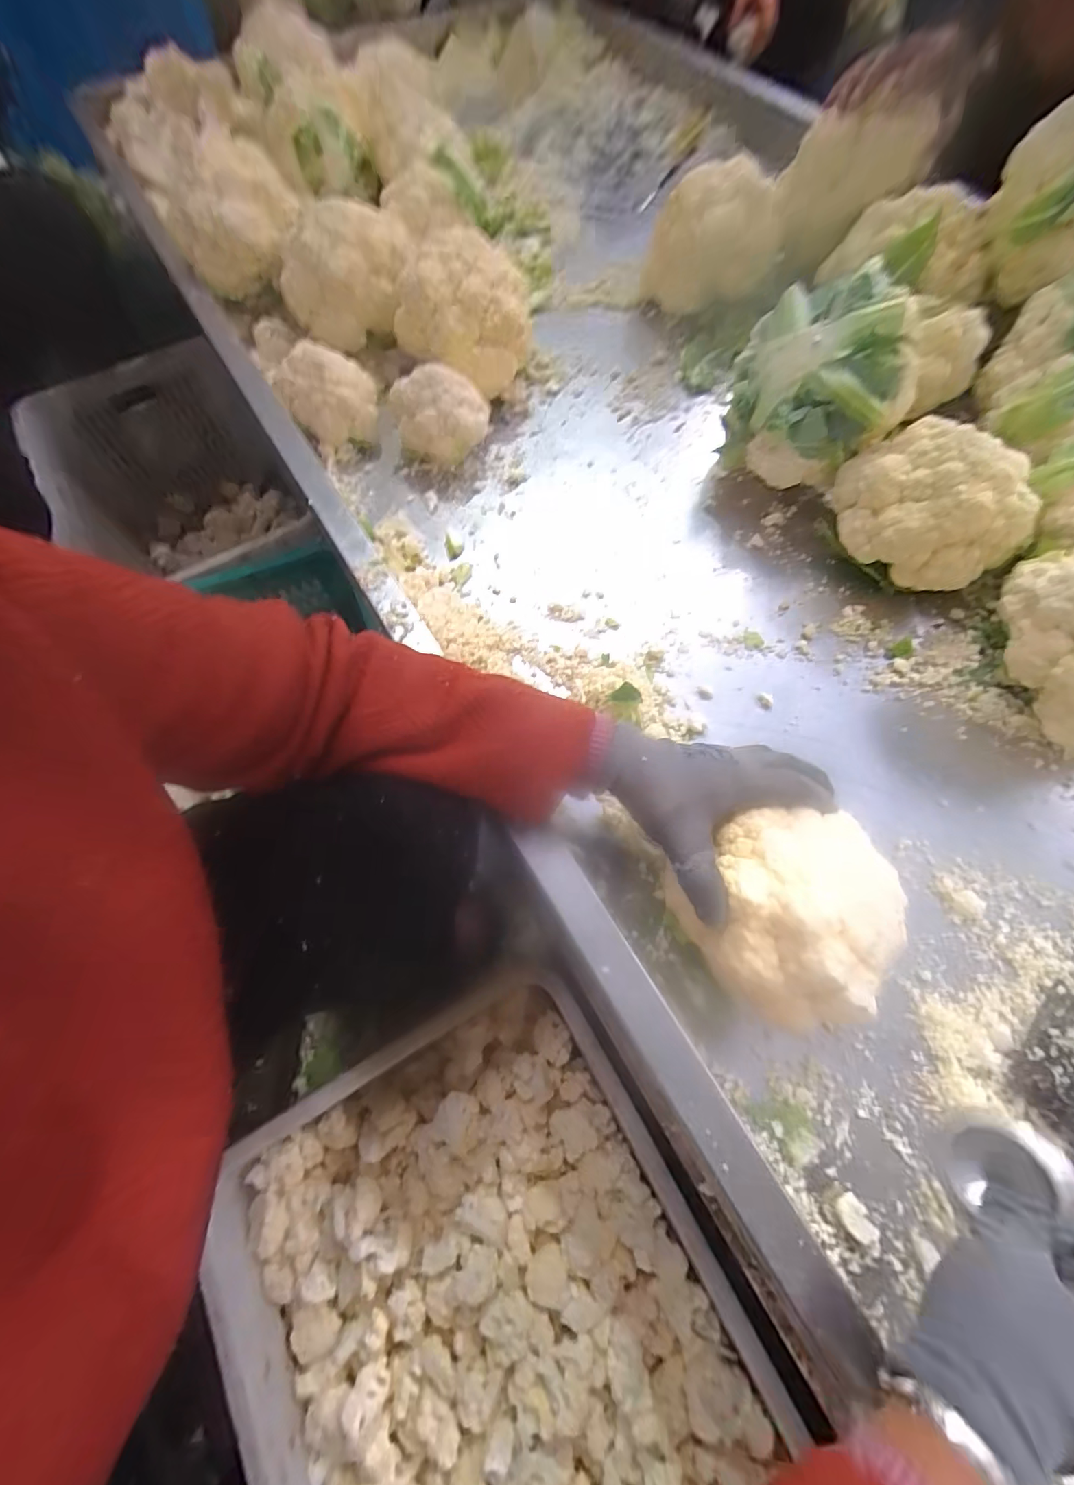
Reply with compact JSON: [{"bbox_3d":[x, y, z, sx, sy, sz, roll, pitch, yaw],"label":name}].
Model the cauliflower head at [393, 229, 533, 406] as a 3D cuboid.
[{"bbox_3d":[-0.092,-0.517,0.629,0.165,0.129,0.129,4,66,1],"label":"cauliflower head"}]

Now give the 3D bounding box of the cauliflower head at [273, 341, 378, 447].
[{"bbox_3d":[-0.239,-0.401,0.595,0.096,0.067,0.094,0,66,-1],"label":"cauliflower head"}]

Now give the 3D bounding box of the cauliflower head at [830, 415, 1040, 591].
[{"bbox_3d":[0.379,-0.237,0.498,0.125,0.095,0.151,-4,66,-3],"label":"cauliflower head"}]

